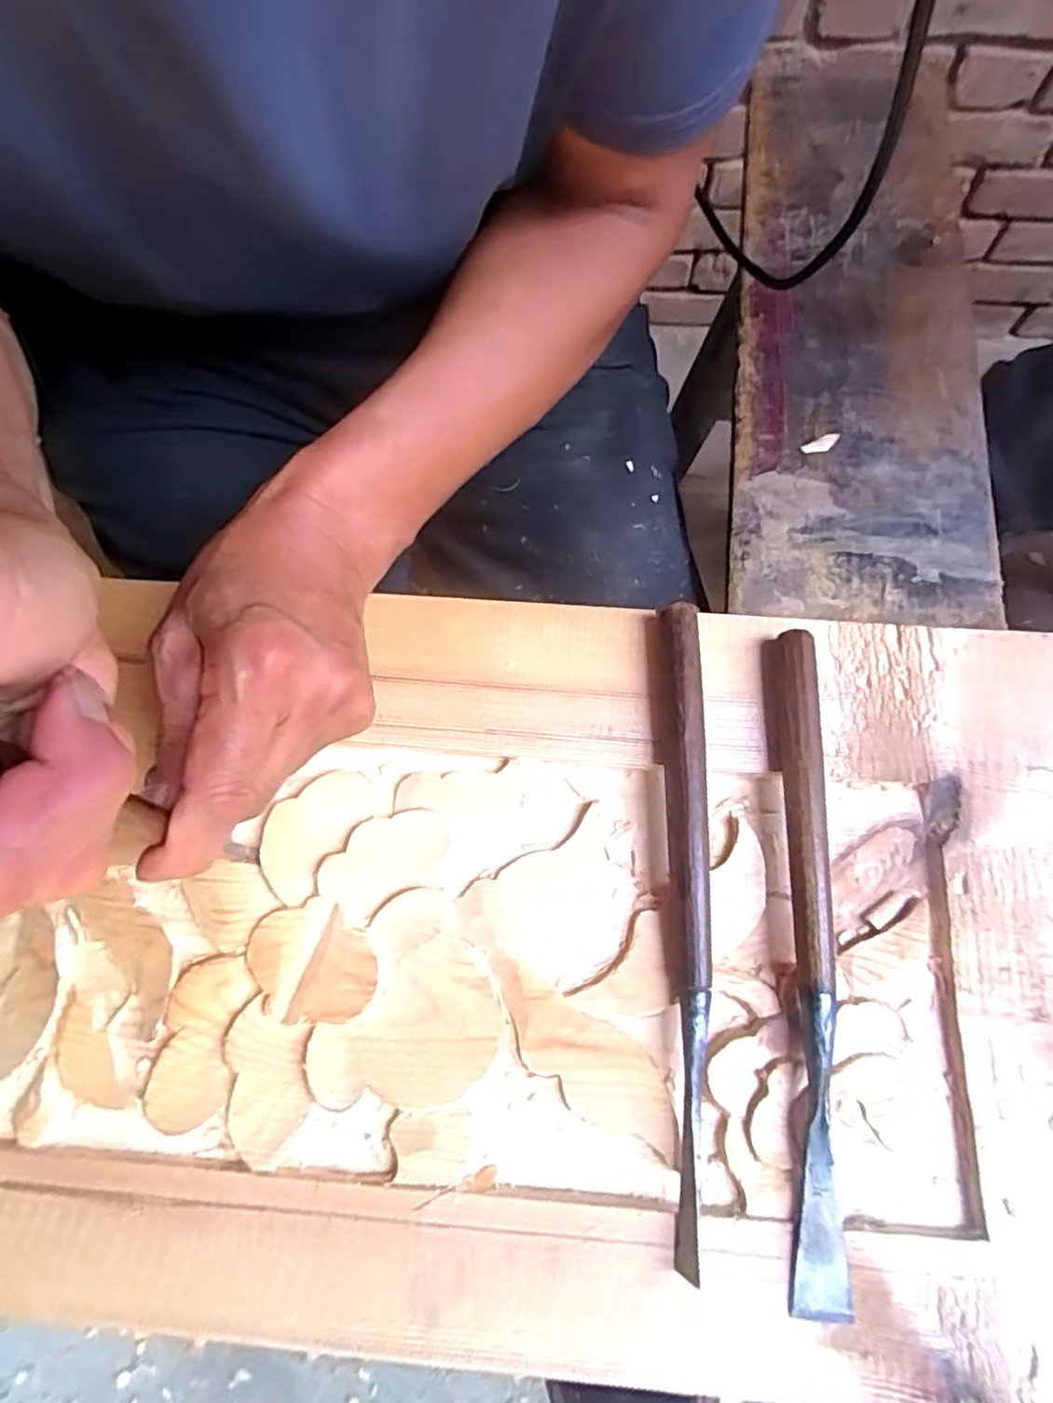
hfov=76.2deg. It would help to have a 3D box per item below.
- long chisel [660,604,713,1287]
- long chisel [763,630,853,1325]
[{"bbox_3d":[0.066,0.081,0.274,0.017,0.023,0.249,2,72,2],"label":"long chisel"},{"bbox_3d":[0.112,0.092,0.270,0.018,0.023,0.253,4,72,2],"label":"long chisel"}]

